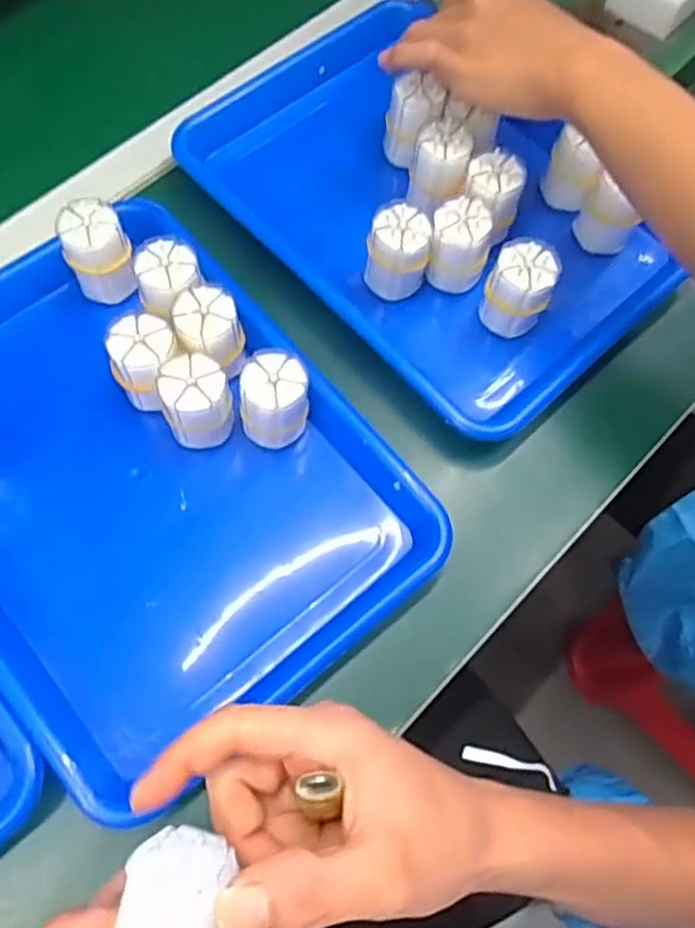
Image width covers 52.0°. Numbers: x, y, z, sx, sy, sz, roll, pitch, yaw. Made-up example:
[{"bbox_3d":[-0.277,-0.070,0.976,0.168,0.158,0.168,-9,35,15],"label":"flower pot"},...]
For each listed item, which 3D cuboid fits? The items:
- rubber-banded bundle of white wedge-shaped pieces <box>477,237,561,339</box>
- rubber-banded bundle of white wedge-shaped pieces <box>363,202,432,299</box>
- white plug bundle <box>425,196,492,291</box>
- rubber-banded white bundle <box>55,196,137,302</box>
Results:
[{"bbox_3d":[0.110,-0.110,0.461,0.038,0.064,0.035,1,67,-2],"label":"rubber-banded bundle of white wedge-shaped pieces"},{"bbox_3d":[0.034,-0.137,0.472,0.039,0.061,0.032,12,68,3],"label":"rubber-banded bundle of white wedge-shaped pieces"},{"bbox_3d":[0.075,-0.144,0.475,0.039,0.055,0.033,17,68,5],"label":"white plug bundle"},{"bbox_3d":[-0.161,-0.137,0.465,0.040,0.063,0.033,-17,69,-9],"label":"rubber-banded white bundle"}]

